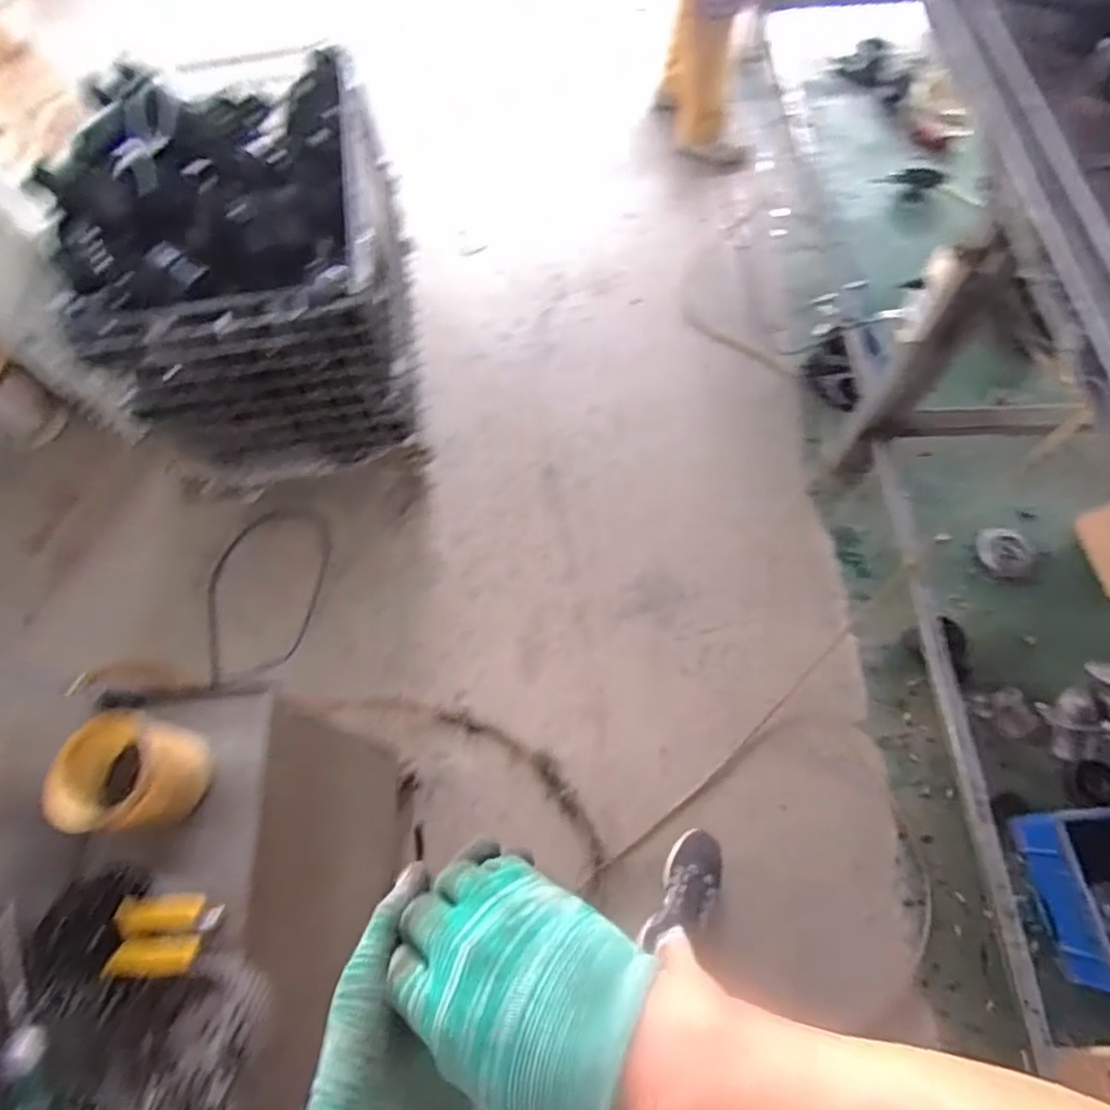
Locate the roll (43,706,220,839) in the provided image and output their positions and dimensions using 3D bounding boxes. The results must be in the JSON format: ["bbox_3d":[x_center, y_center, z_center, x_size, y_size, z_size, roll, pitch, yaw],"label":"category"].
[{"bbox_3d":[-0.438,0.222,0.654,0.091,0.118,0.117,-8,66,0],"label":"roll"}]

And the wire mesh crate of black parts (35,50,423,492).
[{"bbox_3d":[-0.682,-0.643,1.438,0.616,0.544,0.737,-10,66,-1],"label":"wire mesh crate of black parts"}]

